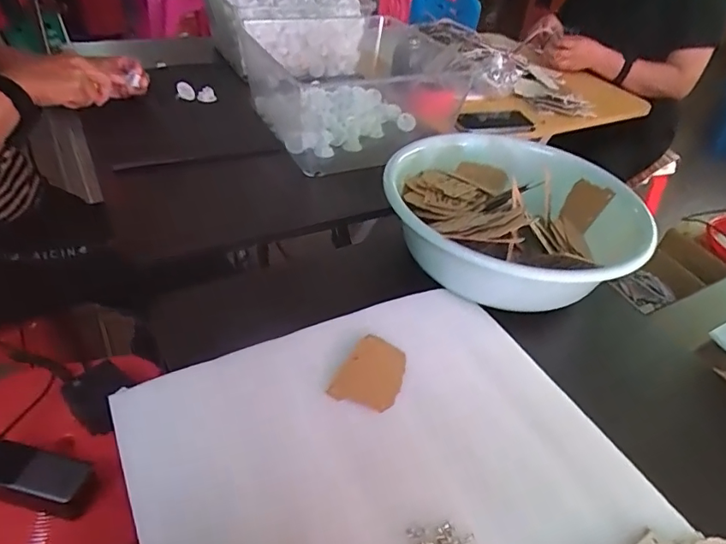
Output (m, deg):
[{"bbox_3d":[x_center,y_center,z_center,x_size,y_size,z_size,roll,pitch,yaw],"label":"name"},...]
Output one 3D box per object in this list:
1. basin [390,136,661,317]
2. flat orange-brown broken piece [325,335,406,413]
[{"bbox_3d":[0.173,-0.069,0.607,0.273,0.094,0.286,4,41,-4],"label":"basin"},{"bbox_3d":[0.009,0.092,0.462,0.055,0.009,0.070,28,57,9],"label":"flat orange-brown broken piece"}]

